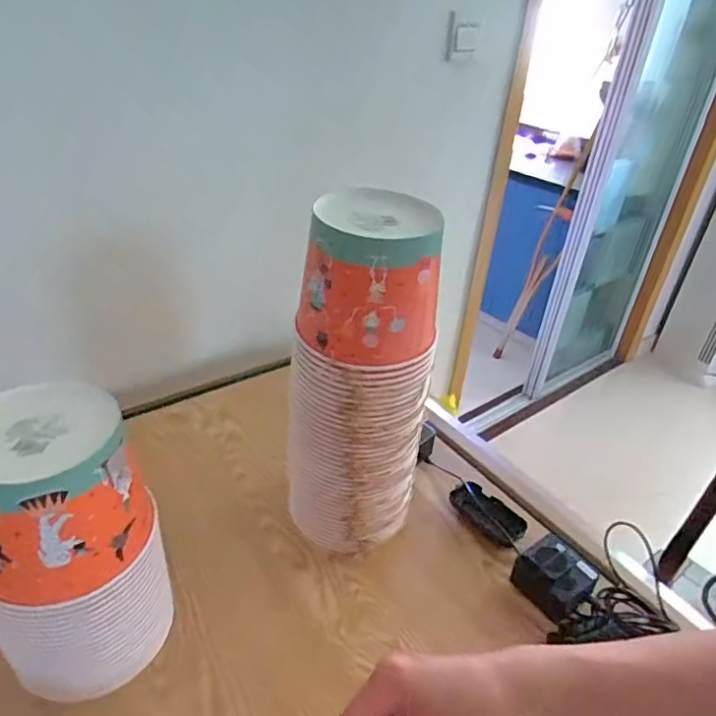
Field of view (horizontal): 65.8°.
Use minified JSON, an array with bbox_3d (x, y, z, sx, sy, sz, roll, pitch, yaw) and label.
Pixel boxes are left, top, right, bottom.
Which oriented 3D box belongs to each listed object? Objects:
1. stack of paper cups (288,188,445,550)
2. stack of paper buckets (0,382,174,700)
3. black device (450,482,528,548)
[{"bbox_3d":[-0.002,0.030,0.628,0.146,0.389,0.126,-12,37,-24],"label":"stack of paper cups"},{"bbox_3d":[-0.269,0.177,0.522,0.147,0.277,0.139,-12,38,-25],"label":"stack of paper buckets"},{"bbox_3d":[0.181,0.215,0.769,0.104,0.026,0.048,32,42,32],"label":"black device"}]

